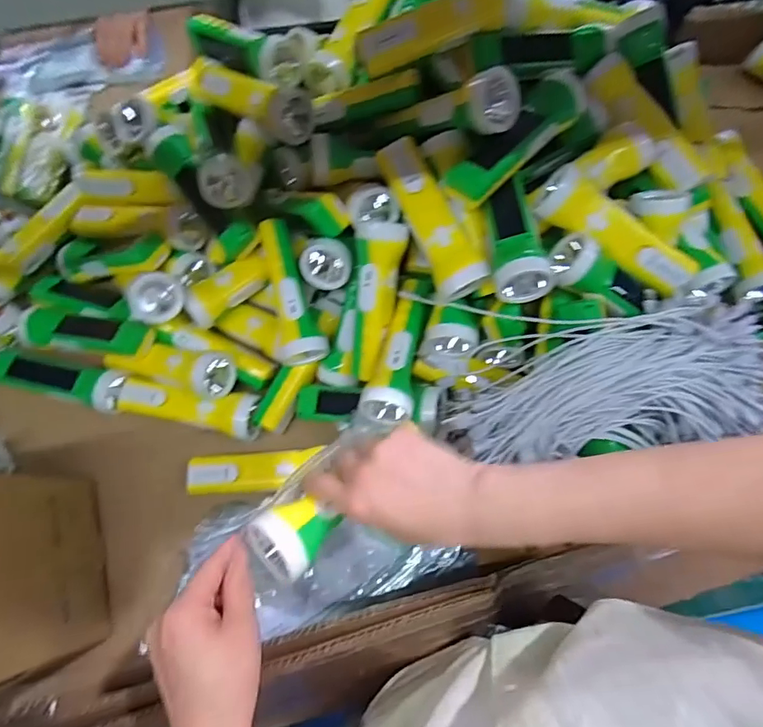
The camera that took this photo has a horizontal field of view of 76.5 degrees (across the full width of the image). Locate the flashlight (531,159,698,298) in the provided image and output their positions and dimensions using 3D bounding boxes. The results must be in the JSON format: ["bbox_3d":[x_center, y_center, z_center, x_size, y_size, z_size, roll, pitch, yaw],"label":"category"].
[{"bbox_3d":[0.229,-0.129,0.467,0.165,0.043,0.048,36,75,0],"label":"flashlight"}]

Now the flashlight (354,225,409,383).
[{"bbox_3d":[-0.009,-0.063,0.510,0.047,0.040,0.165,10,108,5],"label":"flashlight"}]

